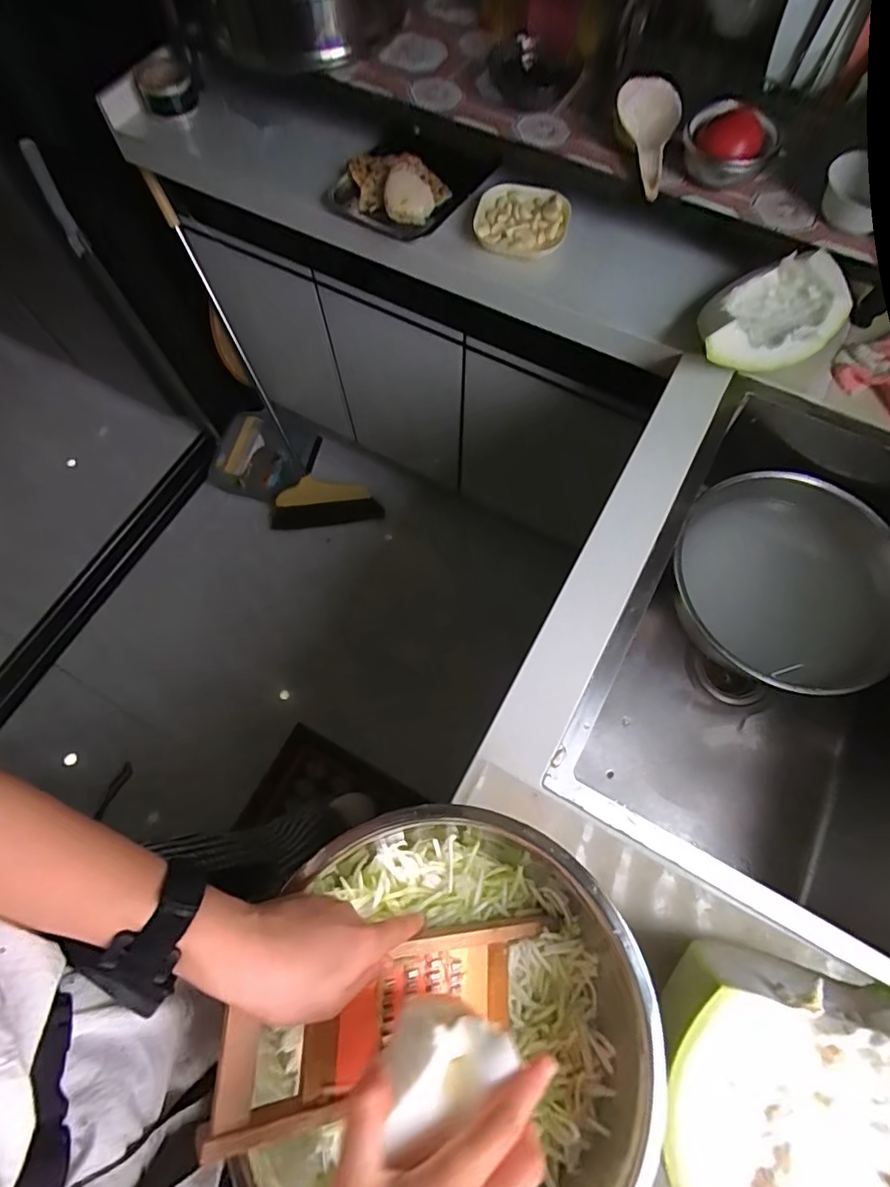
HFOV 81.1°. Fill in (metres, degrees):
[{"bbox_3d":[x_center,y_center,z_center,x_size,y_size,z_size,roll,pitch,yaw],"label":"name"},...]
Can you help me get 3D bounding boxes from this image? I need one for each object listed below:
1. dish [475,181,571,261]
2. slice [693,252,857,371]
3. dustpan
[{"bbox_3d":[0.116,-0.566,0.788,0.135,0.024,0.132,0,70,1],"label":"dish"},{"bbox_3d":[0.406,-0.359,0.671,0.197,0.058,0.135,-27,71,-8],"label":"slice"},{"bbox_3d":[-0.538,-0.410,1.539,0.302,0.096,0.240,10,70,5],"label":"dustpan"}]

